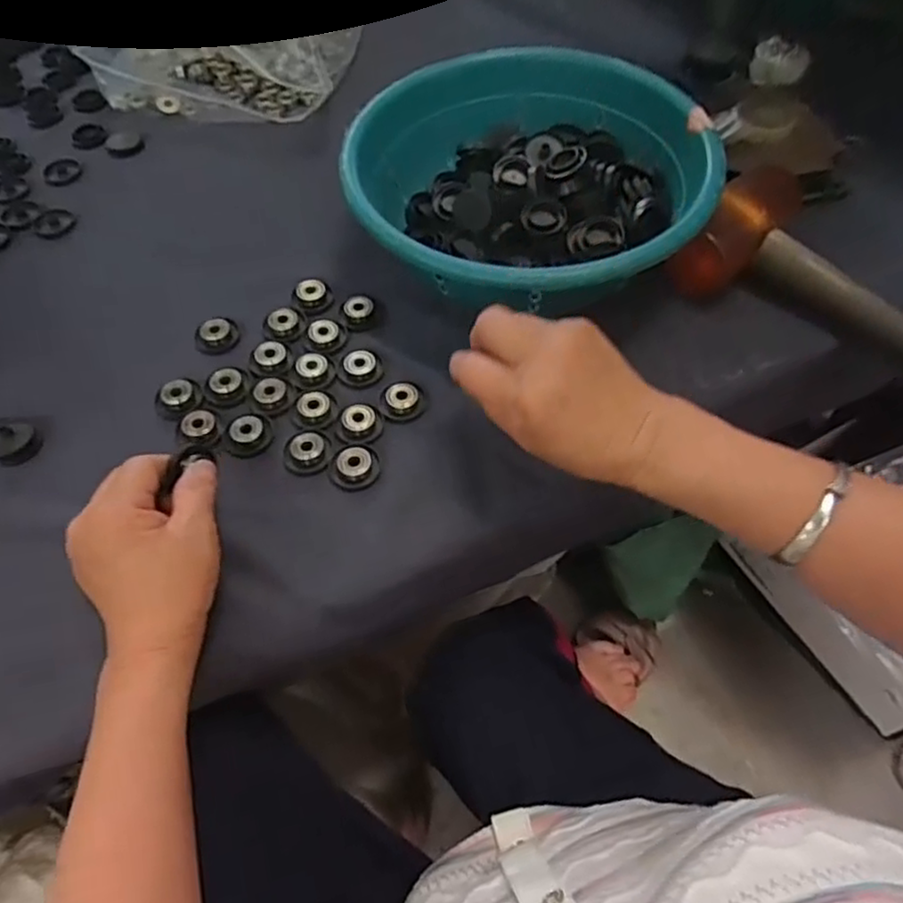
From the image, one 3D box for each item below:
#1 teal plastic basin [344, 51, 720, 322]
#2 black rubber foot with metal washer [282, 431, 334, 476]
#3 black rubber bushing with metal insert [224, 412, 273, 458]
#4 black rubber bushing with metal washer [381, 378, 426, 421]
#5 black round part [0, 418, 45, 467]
[{"bbox_3d":[0.056,-0.184,0.522,0.252,0.096,0.248,-1,56,1],"label":"teal plastic basin"},{"bbox_3d":[-0.094,0.001,0.450,0.030,0.010,0.027,13,58,10],"label":"black rubber foot with metal washer"},{"bbox_3d":[-0.135,-0.011,0.460,0.026,0.010,0.028,-1,56,1],"label":"black rubber bushing with metal insert"},{"bbox_3d":[-0.033,-0.036,0.471,0.025,0.015,0.031,33,63,21],"label":"black rubber bushing with metal washer"},{"bbox_3d":[-0.299,-0.007,0.470,0.035,0.014,0.031,-14,57,-7],"label":"black round part"}]

